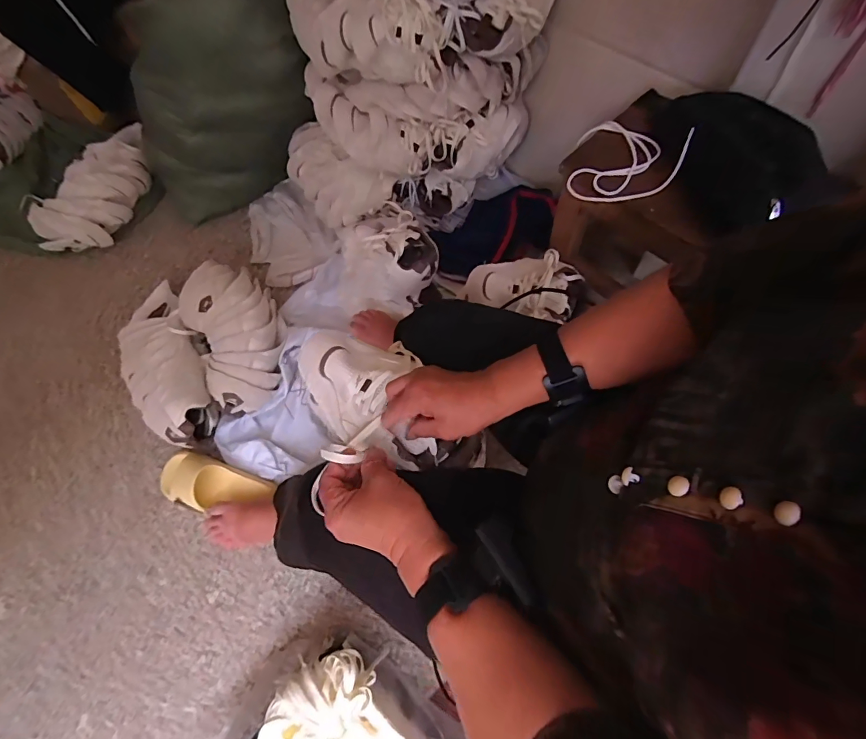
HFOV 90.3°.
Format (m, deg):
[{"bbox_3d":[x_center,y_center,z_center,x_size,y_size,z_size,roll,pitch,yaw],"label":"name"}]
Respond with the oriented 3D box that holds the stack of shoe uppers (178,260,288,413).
[{"bbox_3d":[-0.439,-0.096,0.948,0.196,0.110,0.356,-29,65,-10],"label":"stack of shoe uppers"}]

